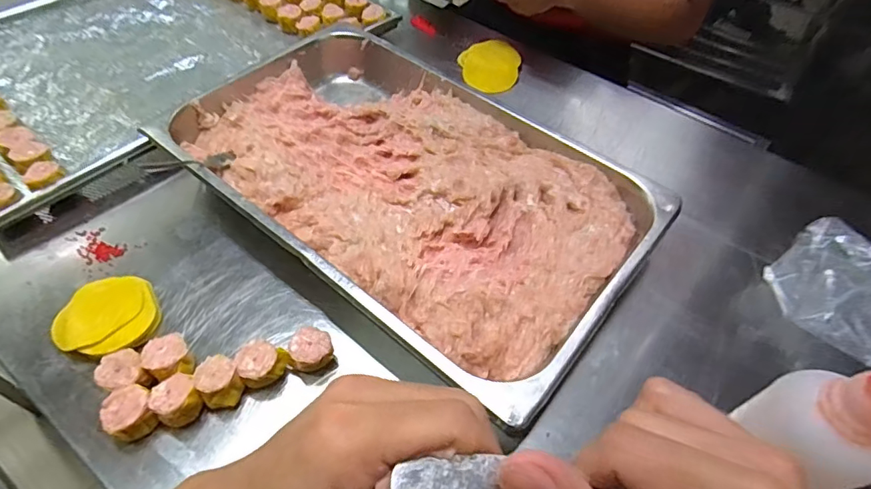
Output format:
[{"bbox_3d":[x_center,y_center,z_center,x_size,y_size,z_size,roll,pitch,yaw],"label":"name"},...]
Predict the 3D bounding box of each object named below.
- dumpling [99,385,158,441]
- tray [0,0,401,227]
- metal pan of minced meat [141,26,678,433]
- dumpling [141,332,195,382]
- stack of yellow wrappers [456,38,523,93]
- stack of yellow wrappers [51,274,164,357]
[{"bbox_3d":[-0.254,0.141,0.416,0.036,0.033,0.037,-31,60,-25],"label":"dumpling"},{"bbox_3d":[-0.423,-0.299,0.740,0.416,0.044,0.586,37,58,22],"label":"tray"},{"bbox_3d":[-0.035,-0.067,0.569,0.518,0.069,0.320,35,58,21],"label":"metal pan of minced meat"},{"bbox_3d":[-0.235,0.105,0.444,0.035,0.034,0.038,-35,62,-27],"label":"dumpling"},{"bbox_3d":[0.084,-0.280,0.773,0.091,0.025,0.106,13,52,6],"label":"stack of yellow wrappers"},{"bbox_3d":[-0.312,0.067,0.478,0.091,0.023,0.084,11,52,4],"label":"stack of yellow wrappers"}]

